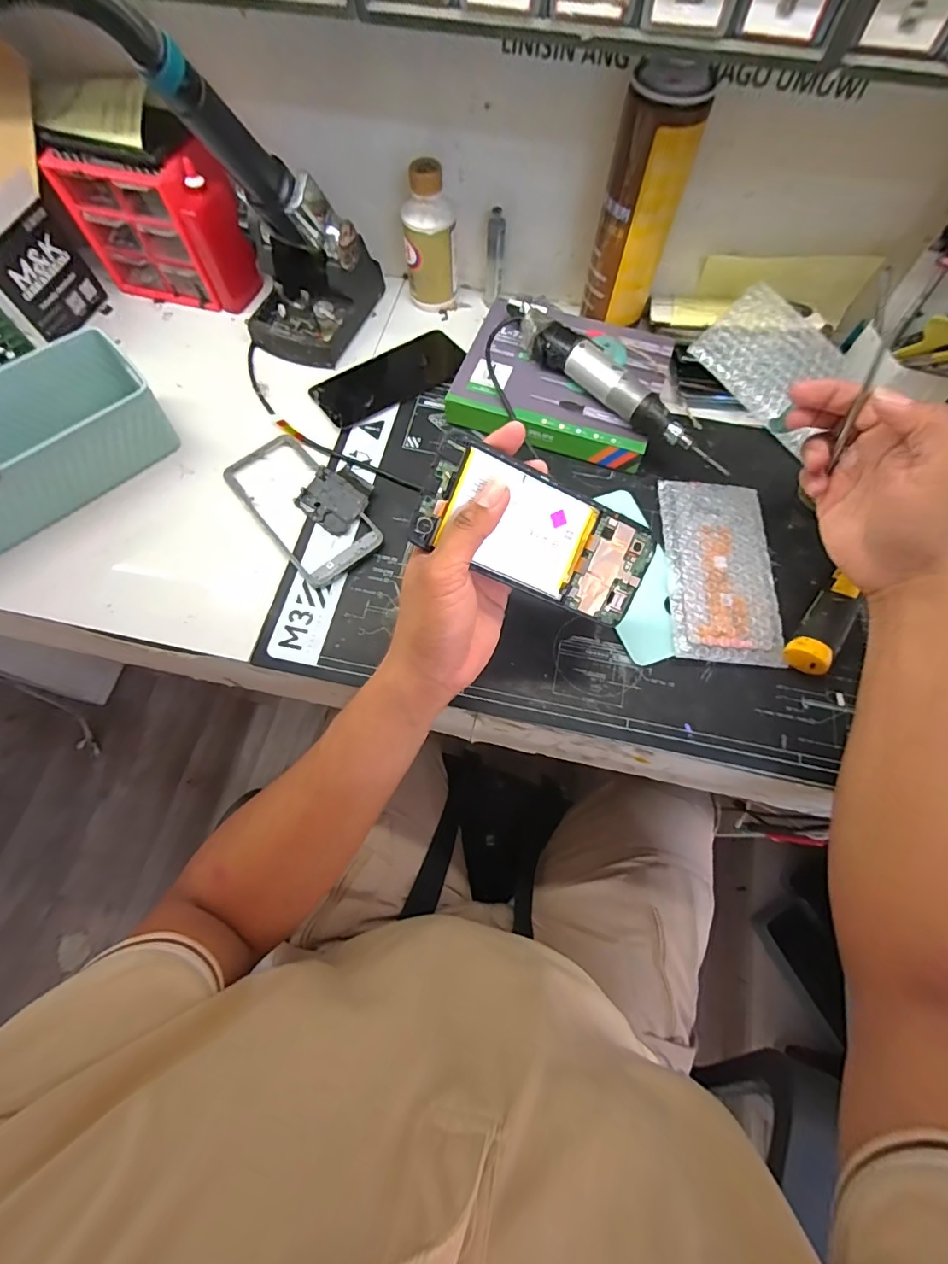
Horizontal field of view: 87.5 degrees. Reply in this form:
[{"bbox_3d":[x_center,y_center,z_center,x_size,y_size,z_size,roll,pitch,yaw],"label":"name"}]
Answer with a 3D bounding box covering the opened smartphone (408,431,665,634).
[{"bbox_3d":[0.043,-0.061,0.320,0.158,0.005,0.069,21,98,-17],"label":"opened smartphone"}]

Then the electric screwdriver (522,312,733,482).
[{"bbox_3d":[0.132,-0.217,0.452,0.223,0.035,0.027,42,74,14],"label":"electric screwdriver"}]

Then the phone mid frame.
[{"bbox_3d":[-0.158,-0.117,0.450,0.076,0.008,0.168,-38,74,-14],"label":"phone mid frame"}]

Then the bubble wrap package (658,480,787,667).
[{"bbox_3d":[0.214,-0.056,0.431,0.094,0.009,0.171,5,69,1],"label":"bubble wrap package"}]

